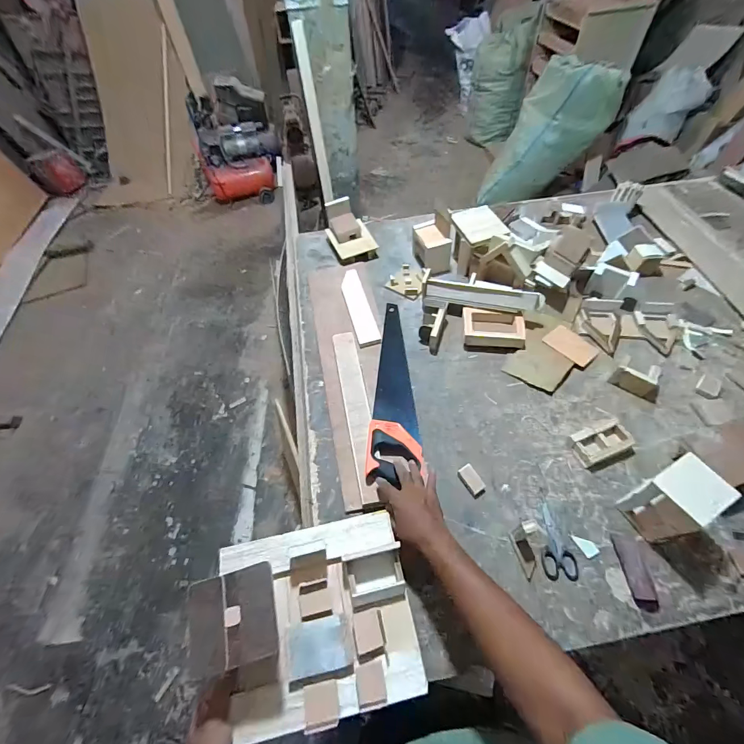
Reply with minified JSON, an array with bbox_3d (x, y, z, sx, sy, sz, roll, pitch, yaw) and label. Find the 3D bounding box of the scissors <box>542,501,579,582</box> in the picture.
[{"bbox_3d":[0.329,0.302,0.637,0.058,0.004,0.129,-1,54,4],"label":"scissors"}]

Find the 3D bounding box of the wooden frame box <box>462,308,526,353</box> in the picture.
[{"bbox_3d":[0.306,-0.111,0.892,0.155,0.042,0.111,4,54,7],"label":"wooden frame box"}]

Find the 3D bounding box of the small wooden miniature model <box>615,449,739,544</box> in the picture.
[{"bbox_3d":[0.507,0.217,0.599,0.094,0.140,0.092,-24,60,-14],"label":"small wooden miniature model"}]

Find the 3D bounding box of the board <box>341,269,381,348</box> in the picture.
[{"bbox_3d":[-0.039,-0.186,0.981,0.062,0.013,0.290,-14,54,-6],"label":"board"}]

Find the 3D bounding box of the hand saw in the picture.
[{"bbox_3d":[0.060,0.021,0.839,0.111,0.040,0.505,1,51,5],"label":"hand saw"}]

